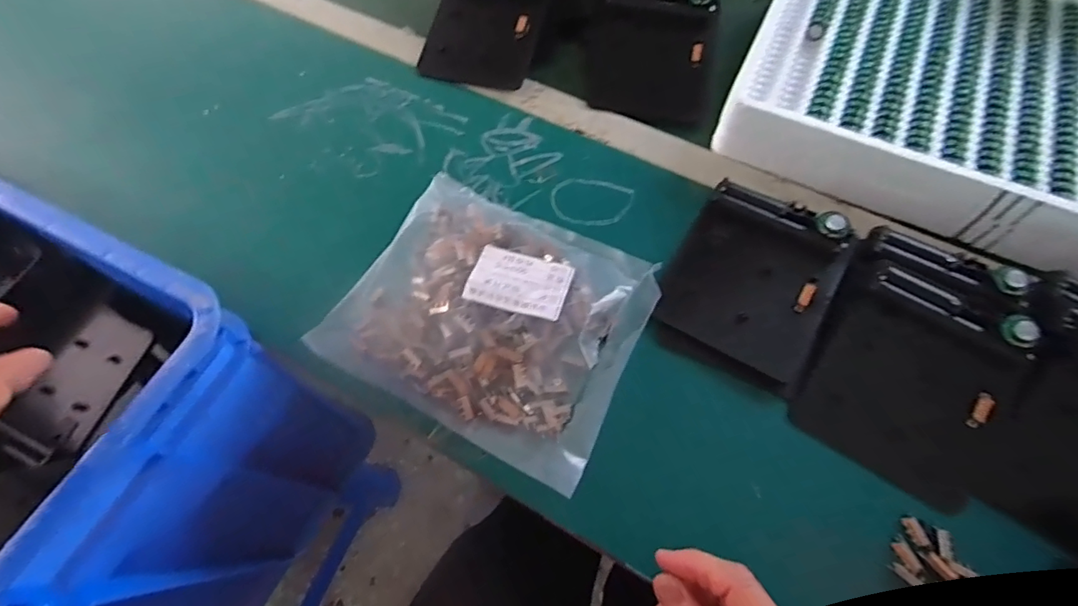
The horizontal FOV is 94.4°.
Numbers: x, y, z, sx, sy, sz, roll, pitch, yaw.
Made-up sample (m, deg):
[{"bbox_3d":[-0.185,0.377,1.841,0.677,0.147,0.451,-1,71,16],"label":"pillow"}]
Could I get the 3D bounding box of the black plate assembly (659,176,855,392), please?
[{"bbox_3d":[0.159,-0.022,0.366,0.112,0.033,0.125,29,67,14],"label":"black plate assembly"}]

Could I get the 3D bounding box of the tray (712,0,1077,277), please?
[{"bbox_3d":[0.352,-0.195,0.438,0.317,0.056,0.304,22,66,11],"label":"tray"}]

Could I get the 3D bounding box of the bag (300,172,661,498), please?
[{"bbox_3d":[-0.034,0.006,0.360,0.203,0.038,0.173,24,66,12],"label":"bag"}]

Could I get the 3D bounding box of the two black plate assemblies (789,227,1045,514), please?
[{"bbox_3d":[0.252,0.036,0.336,0.111,0.029,0.162,24,88,20],"label":"two black plate assemblies"}]

